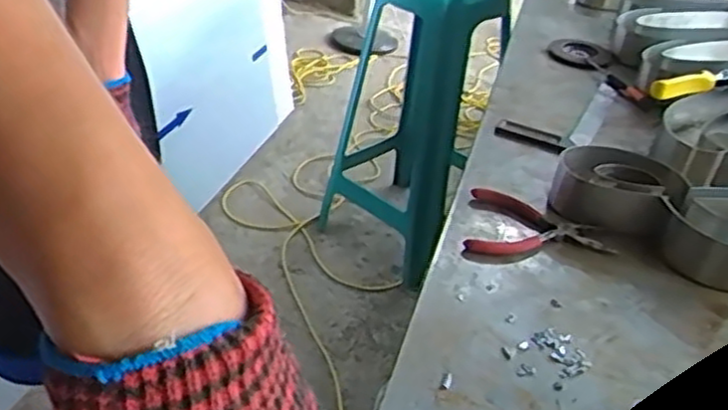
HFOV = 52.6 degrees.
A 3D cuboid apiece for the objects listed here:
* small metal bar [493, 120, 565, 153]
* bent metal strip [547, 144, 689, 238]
[{"bbox_3d":[0.208,-0.084,0.930,0.090,0.013,0.035,21,37,22],"label":"small metal bar"},{"bbox_3d":[0.274,-0.015,0.798,0.134,0.051,0.105,17,36,16],"label":"bent metal strip"}]

